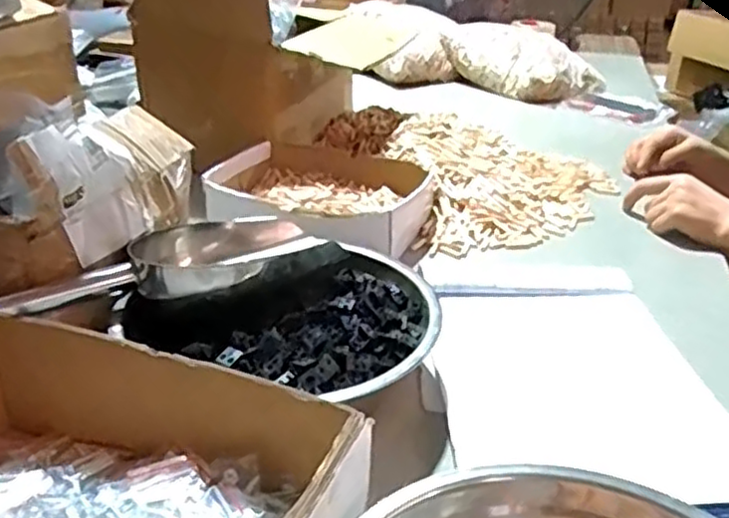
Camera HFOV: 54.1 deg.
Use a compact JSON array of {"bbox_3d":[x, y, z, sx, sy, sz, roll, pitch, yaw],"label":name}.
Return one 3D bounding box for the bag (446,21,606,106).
[{"bbox_3d":[0.337,-0.425,1.547,0.183,0.123,0.311,-23,36,-39],"label":"bag"}]

